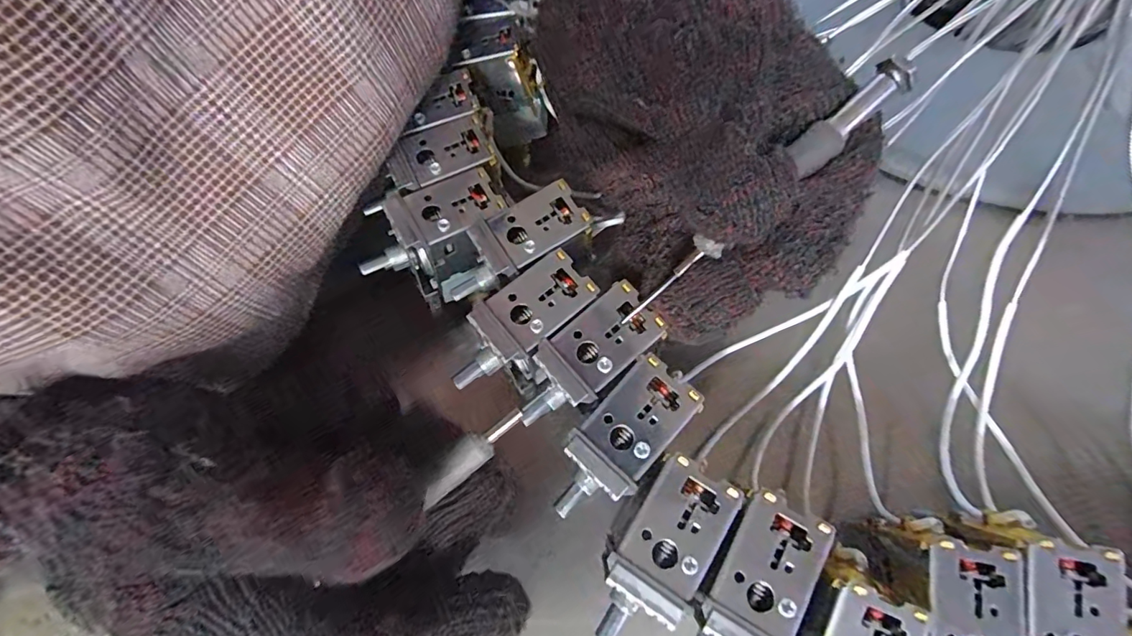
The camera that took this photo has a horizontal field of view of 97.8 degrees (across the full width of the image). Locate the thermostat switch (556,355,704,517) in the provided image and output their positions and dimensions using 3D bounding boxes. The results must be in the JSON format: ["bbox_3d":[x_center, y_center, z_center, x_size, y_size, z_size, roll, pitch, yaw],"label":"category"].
[{"bbox_3d":[0.015,0.037,0.145,0.022,0.017,0.052,41,88,17],"label":"thermostat switch"}]

